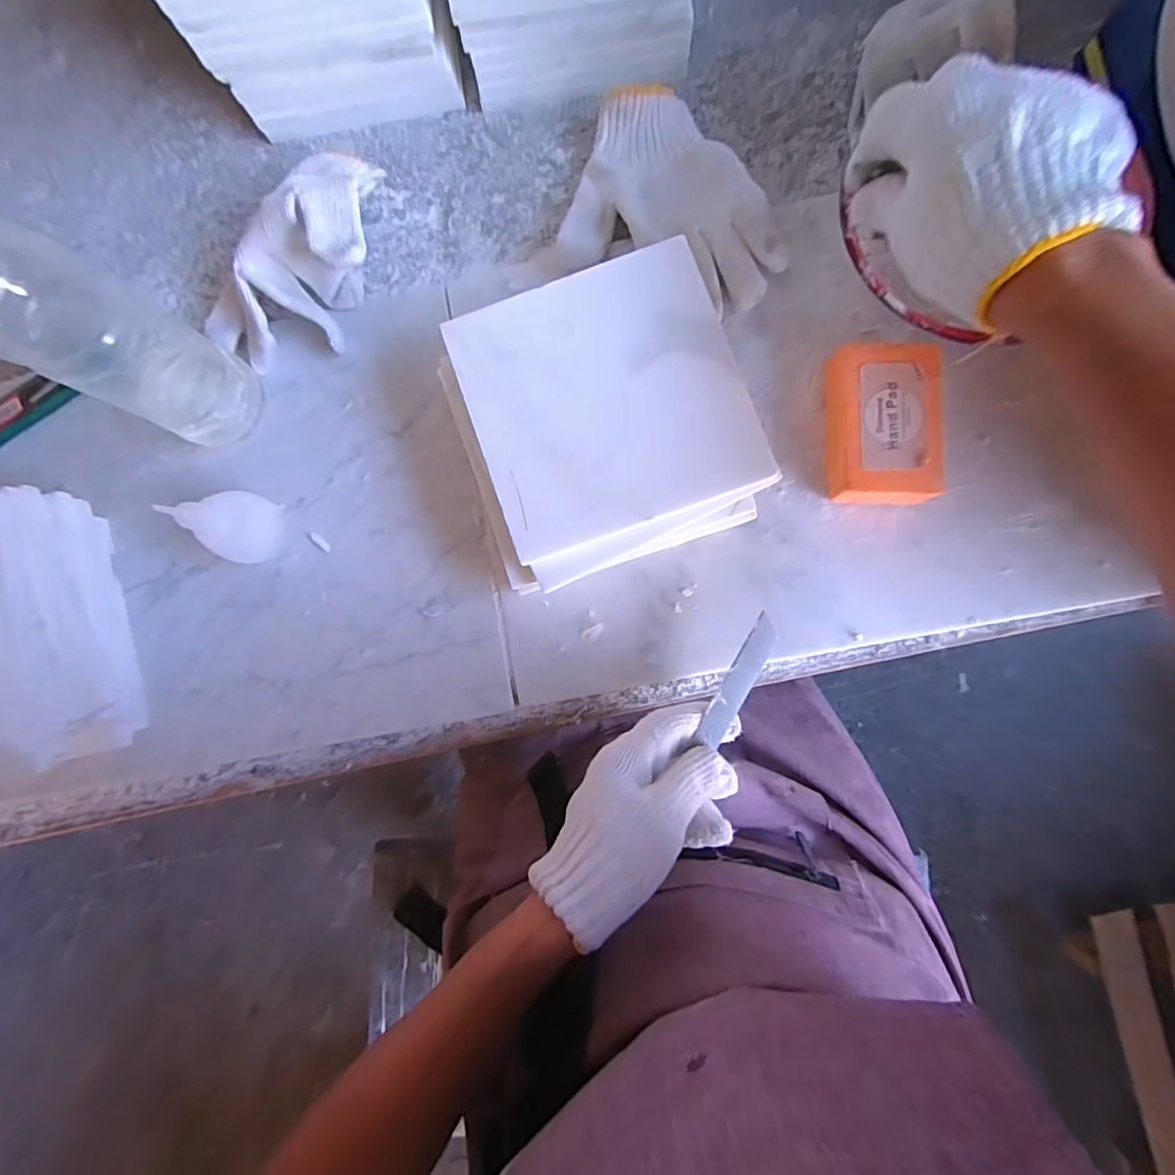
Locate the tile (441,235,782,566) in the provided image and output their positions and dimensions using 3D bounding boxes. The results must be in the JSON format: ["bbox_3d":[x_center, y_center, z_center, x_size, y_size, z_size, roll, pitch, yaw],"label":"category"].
[{"bbox_3d":[0.011,-0.108,0.311,0.151,0.005,0.149,-19,84,2],"label":"tile"}]

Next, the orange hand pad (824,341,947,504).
[{"bbox_3d":[0.184,-0.101,0.342,0.062,0.033,0.095,5,86,4],"label":"orange hand pad"}]

